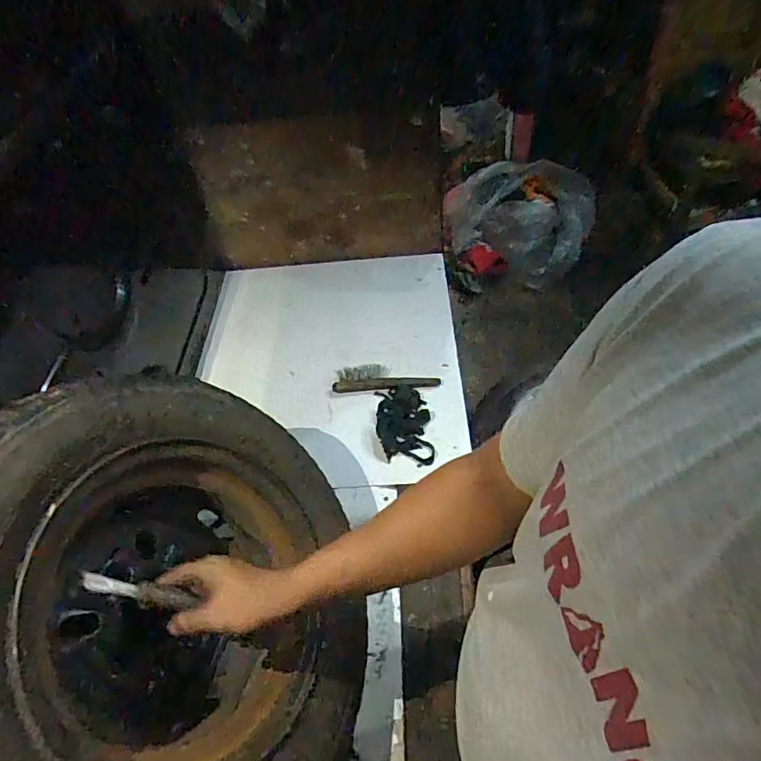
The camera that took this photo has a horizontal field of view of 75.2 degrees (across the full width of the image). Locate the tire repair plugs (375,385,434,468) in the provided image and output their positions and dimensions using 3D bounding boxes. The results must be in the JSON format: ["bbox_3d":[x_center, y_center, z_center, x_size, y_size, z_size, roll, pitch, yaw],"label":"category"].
[{"bbox_3d":[0.043,0.079,0.911,0.097,0.023,0.161,-6,49,5],"label":"tire repair plugs"}]

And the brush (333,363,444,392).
[{"bbox_3d":[0.010,-0.009,0.969,0.209,0.034,0.050,-5,49,5],"label":"brush"}]

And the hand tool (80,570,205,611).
[{"bbox_3d":[-0.223,0.196,0.456,0.100,0.014,0.019,16,53,-9],"label":"hand tool"}]

